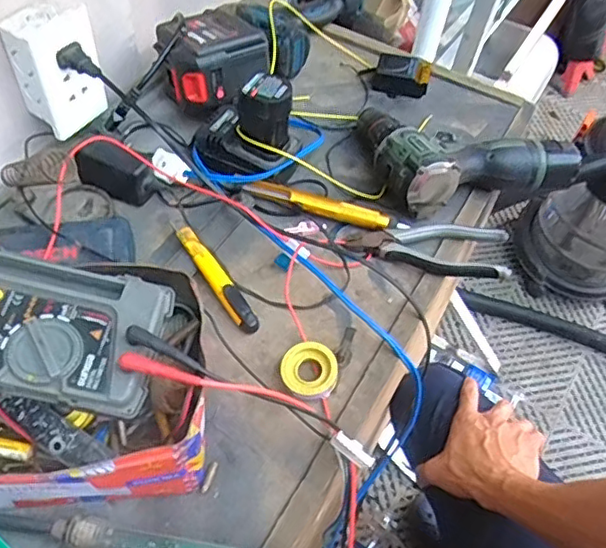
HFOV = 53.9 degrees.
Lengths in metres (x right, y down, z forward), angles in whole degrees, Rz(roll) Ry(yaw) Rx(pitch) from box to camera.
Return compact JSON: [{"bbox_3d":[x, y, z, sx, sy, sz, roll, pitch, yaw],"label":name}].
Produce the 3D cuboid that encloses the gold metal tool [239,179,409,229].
[{"bbox_3d":[0.023,-0.068,0.605,0.165,0.020,0.017,16,55,6],"label":"gold metal tool"}]

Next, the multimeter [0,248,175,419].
[{"bbox_3d":[-0.185,0.031,0.408,0.165,0.035,0.100,9,54,1],"label":"multimeter"}]

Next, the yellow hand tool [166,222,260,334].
[{"bbox_3d":[-0.082,-0.001,0.552,0.019,0.022,0.135,-27,61,-22],"label":"yellow hand tool"}]

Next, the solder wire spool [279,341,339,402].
[{"bbox_3d":[0.005,0.080,0.499,0.046,0.018,0.049,3,54,-4],"label":"solder wire spool"}]

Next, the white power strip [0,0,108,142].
[{"bbox_3d":[-0.244,-0.203,0.593,0.054,0.121,0.064,34,59,18],"label":"white power strip"}]

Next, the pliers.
[{"bbox_3d":[0.116,-0.029,0.580,0.158,0.030,0.059,14,55,5],"label":"pliers"}]

